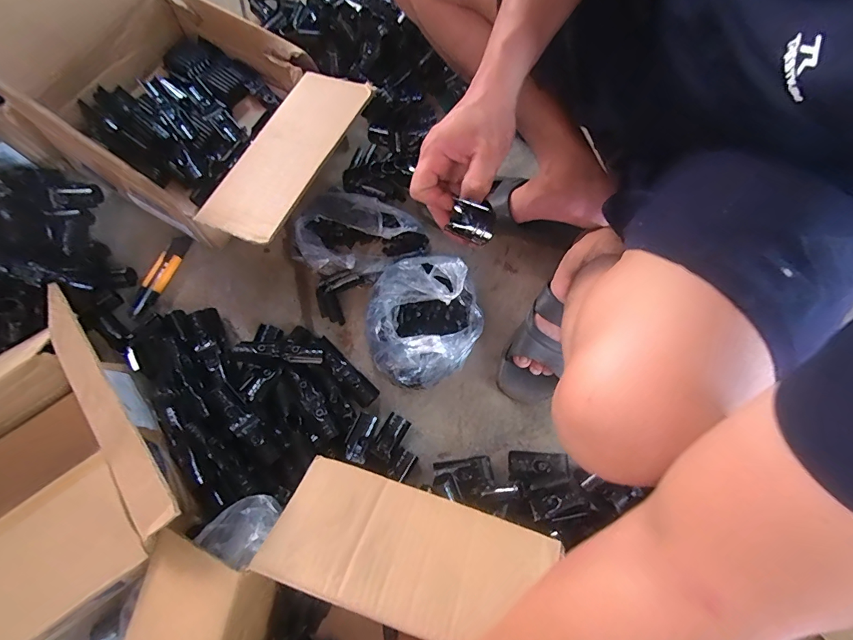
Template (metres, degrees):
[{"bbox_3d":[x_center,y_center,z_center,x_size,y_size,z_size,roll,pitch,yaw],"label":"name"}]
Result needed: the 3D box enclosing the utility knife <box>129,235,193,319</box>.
[{"bbox_3d":[-0.440,-0.074,0.681,0.037,0.017,0.150,24,75,7],"label":"utility knife"}]

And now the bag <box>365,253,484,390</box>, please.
[{"bbox_3d":[-0.003,-0.015,0.595,0.166,0.112,0.204,-3,74,0],"label":"bag"}]

